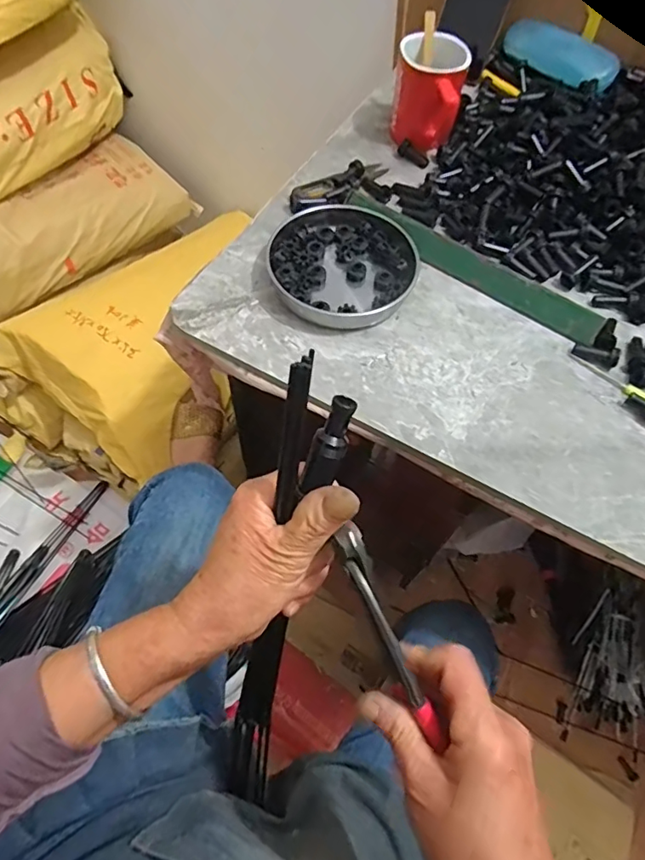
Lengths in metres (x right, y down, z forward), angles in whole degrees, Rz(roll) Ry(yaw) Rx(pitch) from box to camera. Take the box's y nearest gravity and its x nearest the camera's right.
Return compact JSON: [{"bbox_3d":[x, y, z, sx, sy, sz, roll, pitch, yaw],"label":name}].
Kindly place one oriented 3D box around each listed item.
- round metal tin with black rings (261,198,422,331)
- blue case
[{"bbox_3d":[0.022,-0.159,0.497,0.134,0.024,0.136,1,61,-2],"label":"round metal tin with black rings"},{"bbox_3d":[0.297,-0.462,0.646,0.065,0.031,0.157,-30,67,-18],"label":"blue case"}]

